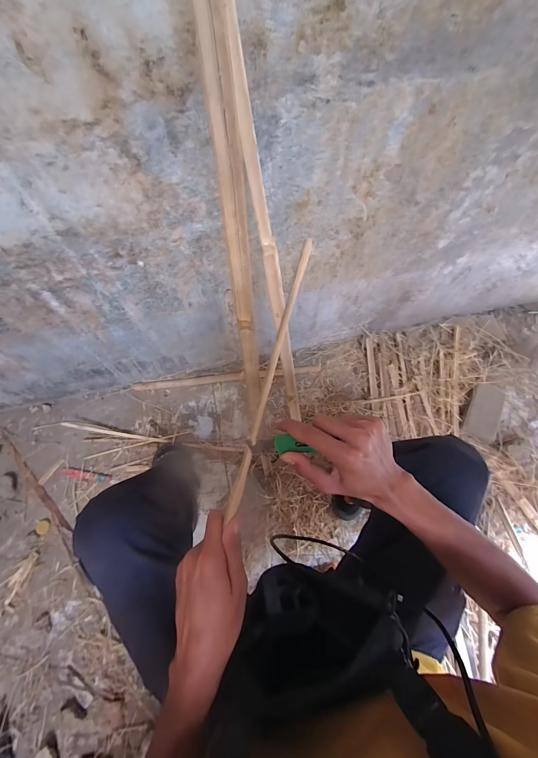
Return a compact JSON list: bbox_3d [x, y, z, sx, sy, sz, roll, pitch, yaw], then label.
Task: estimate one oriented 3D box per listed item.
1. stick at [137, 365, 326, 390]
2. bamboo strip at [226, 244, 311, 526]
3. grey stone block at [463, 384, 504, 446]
[{"bbox_3d":[-0.154,-0.006,1.096,0.687,0.013,0.035,-6,65,-2],"label":"stick"},{"bbox_3d":[-0.001,0.004,0.314,0.011,0.011,0.304,16,92,8],"label":"bamboo strip"},{"bbox_3d":[0.713,0.107,0.964,0.104,0.033,0.194,24,68,12],"label":"grey stone block"}]

